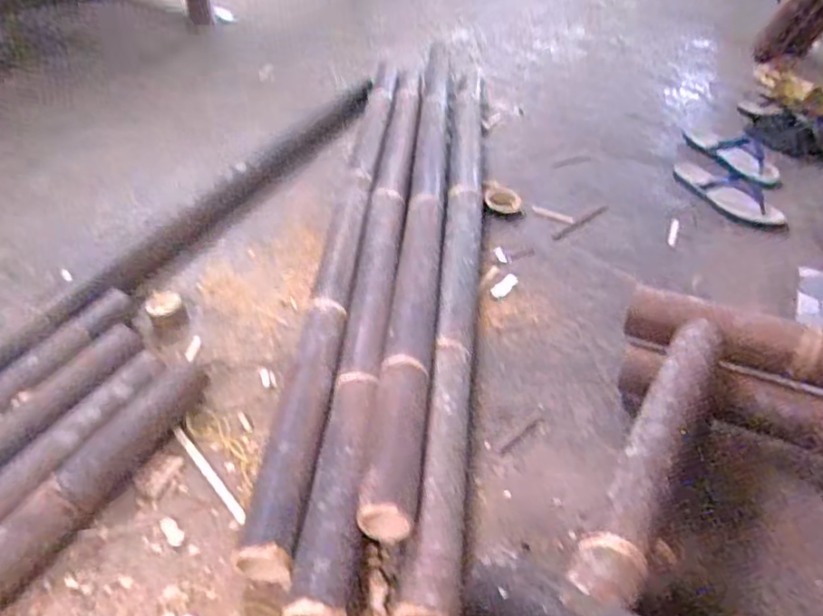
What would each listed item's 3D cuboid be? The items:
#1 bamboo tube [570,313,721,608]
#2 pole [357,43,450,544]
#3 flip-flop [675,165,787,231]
[{"bbox_3d":[0.293,0.170,0.716,0.077,0.070,0.454,28,46,20],"label":"bamboo tube"},{"bbox_3d":[0.030,-0.255,1.181,0.072,0.066,1.474,8,43,-1],"label":"pole"},{"bbox_3d":[0.710,-0.263,1.352,0.105,0.049,0.277,-9,46,-19],"label":"flip-flop"}]

